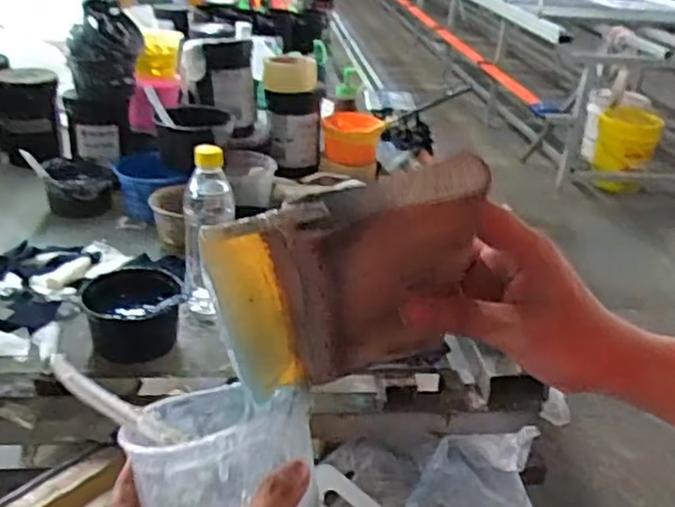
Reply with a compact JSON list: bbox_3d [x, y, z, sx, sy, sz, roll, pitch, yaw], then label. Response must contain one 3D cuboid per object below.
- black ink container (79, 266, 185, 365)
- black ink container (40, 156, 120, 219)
[{"bbox_3d":[-0.235,0.071,0.807,0.111,0.068,0.098,-7,30,-22],"label":"black ink container"},{"bbox_3d":[-0.408,-0.103,1.100,0.105,0.069,0.091,-8,30,-23],"label":"black ink container"}]

